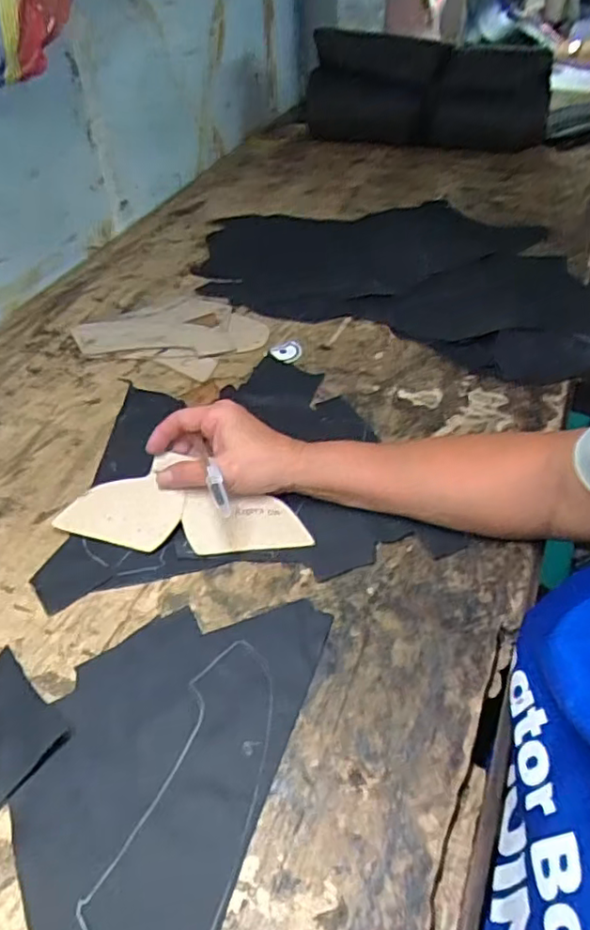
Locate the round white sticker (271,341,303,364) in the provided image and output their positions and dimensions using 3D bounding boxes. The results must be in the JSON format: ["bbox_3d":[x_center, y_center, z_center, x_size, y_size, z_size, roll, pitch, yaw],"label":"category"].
[{"bbox_3d":[-0.007,-0.119,0.651,0.033,0.004,0.032,-25,49,-20],"label":"round white sticker"}]

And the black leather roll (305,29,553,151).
[{"bbox_3d":[0.219,-0.614,1.021,0.383,0.154,0.103,6,46,9],"label":"black leather roll"}]

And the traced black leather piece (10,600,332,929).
[{"bbox_3d":[-0.084,0.180,0.351,0.136,0.004,0.261,12,47,16],"label":"traced black leather piece"}]

